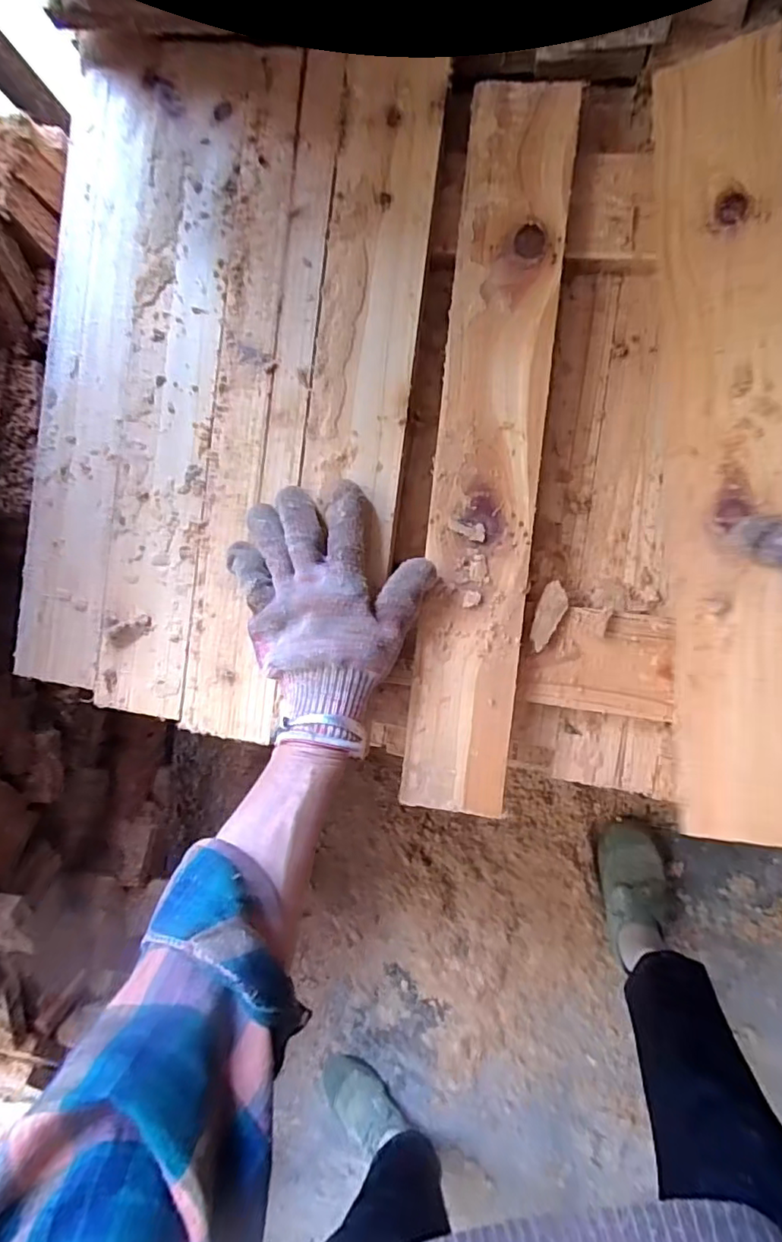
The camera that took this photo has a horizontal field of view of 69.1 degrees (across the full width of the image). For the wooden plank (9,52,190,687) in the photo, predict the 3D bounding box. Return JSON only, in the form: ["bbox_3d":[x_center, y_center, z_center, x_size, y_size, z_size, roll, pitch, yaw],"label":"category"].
[{"bbox_3d":[-0.229,-0.189,0.434,0.079,0.014,0.467,10,93,8],"label":"wooden plank"}]

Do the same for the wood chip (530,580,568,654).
[{"bbox_3d":[0.109,-0.003,0.398,0.018,0.004,0.048,27,95,7],"label":"wood chip"}]

